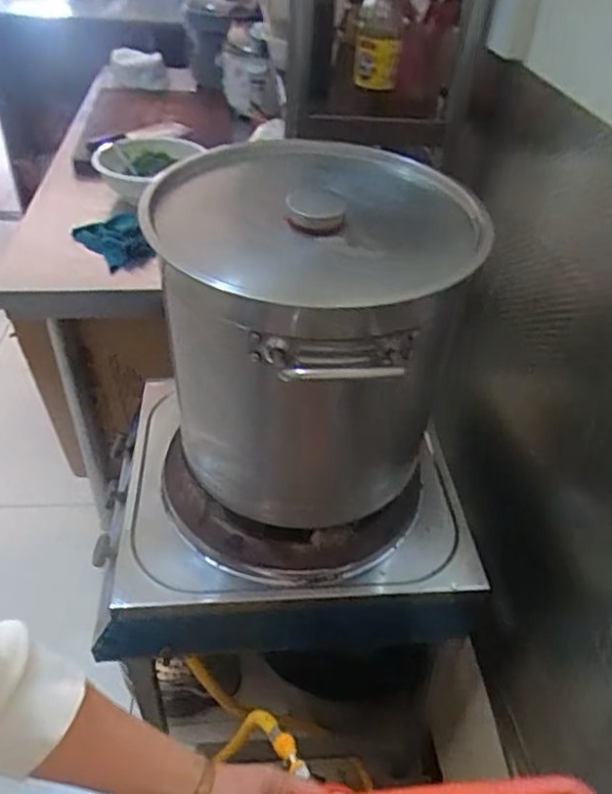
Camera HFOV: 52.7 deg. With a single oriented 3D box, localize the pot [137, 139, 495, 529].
[{"bbox_3d":[-0.009,-0.077,0.762,0.346,0.342,0.351,3,41,-2],"label":"pot"}]

